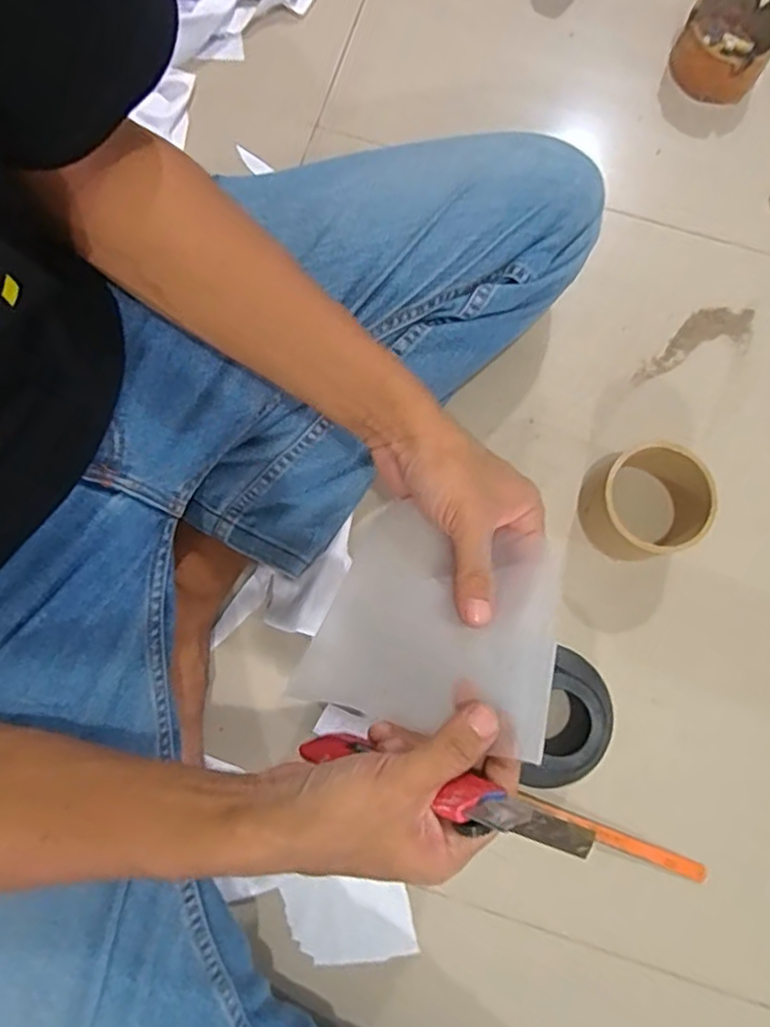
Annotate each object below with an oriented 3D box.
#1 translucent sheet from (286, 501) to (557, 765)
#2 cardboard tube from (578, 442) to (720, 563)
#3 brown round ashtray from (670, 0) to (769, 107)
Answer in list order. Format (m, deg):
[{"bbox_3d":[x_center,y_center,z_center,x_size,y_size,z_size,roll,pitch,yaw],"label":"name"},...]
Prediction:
[{"bbox_3d":[0.030,0.060,0.401,0.144,0.022,0.140,6,55,24],"label":"translucent sheet"},{"bbox_3d":[0.203,-0.007,0.516,0.085,0.063,0.080,0,80,-1],"label":"cardboard tube"},{"bbox_3d":[0.313,-0.431,0.607,0.081,0.042,0.083,28,81,4],"label":"brown round ashtray"}]

